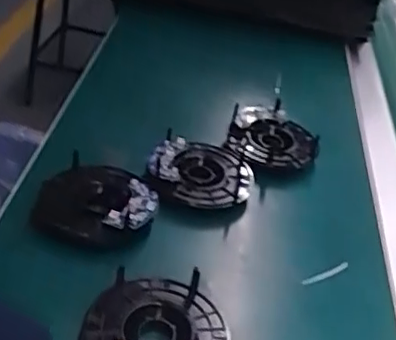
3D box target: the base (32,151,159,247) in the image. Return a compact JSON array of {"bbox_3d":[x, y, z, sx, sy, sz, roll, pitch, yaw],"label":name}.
[{"bbox_3d":[-0.086,0.029,0.545,0.097,0.028,0.094,7,36,-5],"label":"base"}]

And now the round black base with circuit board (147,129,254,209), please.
[{"bbox_3d":[0.005,0.003,0.614,0.109,0.019,0.093,14,39,-12],"label":"round black base with circuit board"}]

